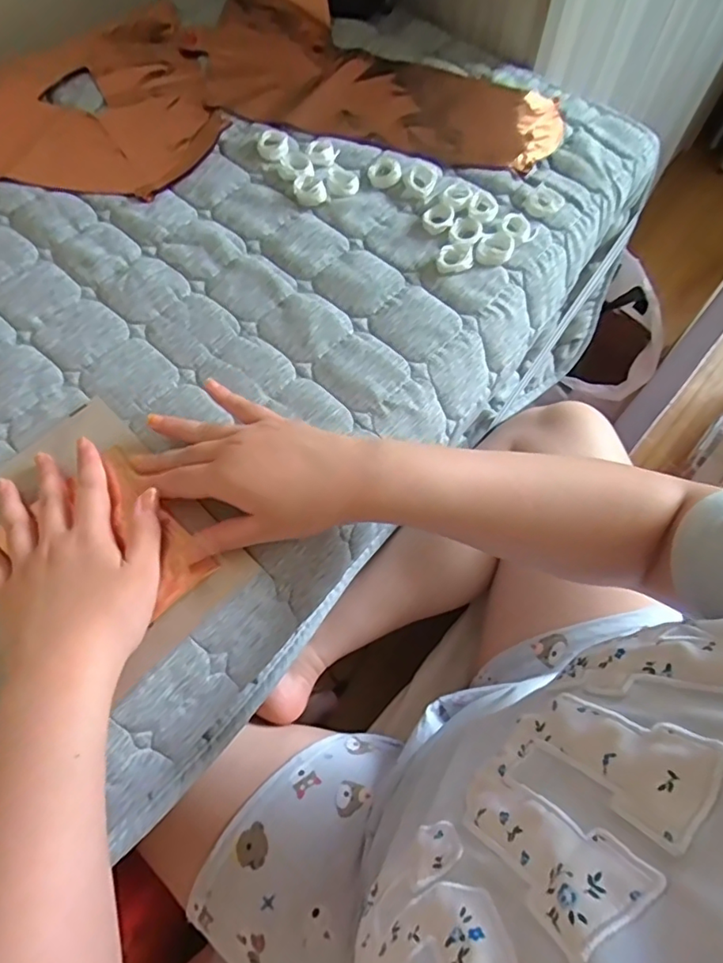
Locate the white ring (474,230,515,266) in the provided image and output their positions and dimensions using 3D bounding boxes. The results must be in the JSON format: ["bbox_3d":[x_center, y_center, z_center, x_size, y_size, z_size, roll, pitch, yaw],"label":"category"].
[{"bbox_3d":[0.117,-0.204,0.486,0.031,0.009,0.034,0,68,0],"label":"white ring"}]

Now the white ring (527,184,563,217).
[{"bbox_3d":[0.167,-0.255,0.507,0.030,0.008,0.031,0,68,0],"label":"white ring"}]

